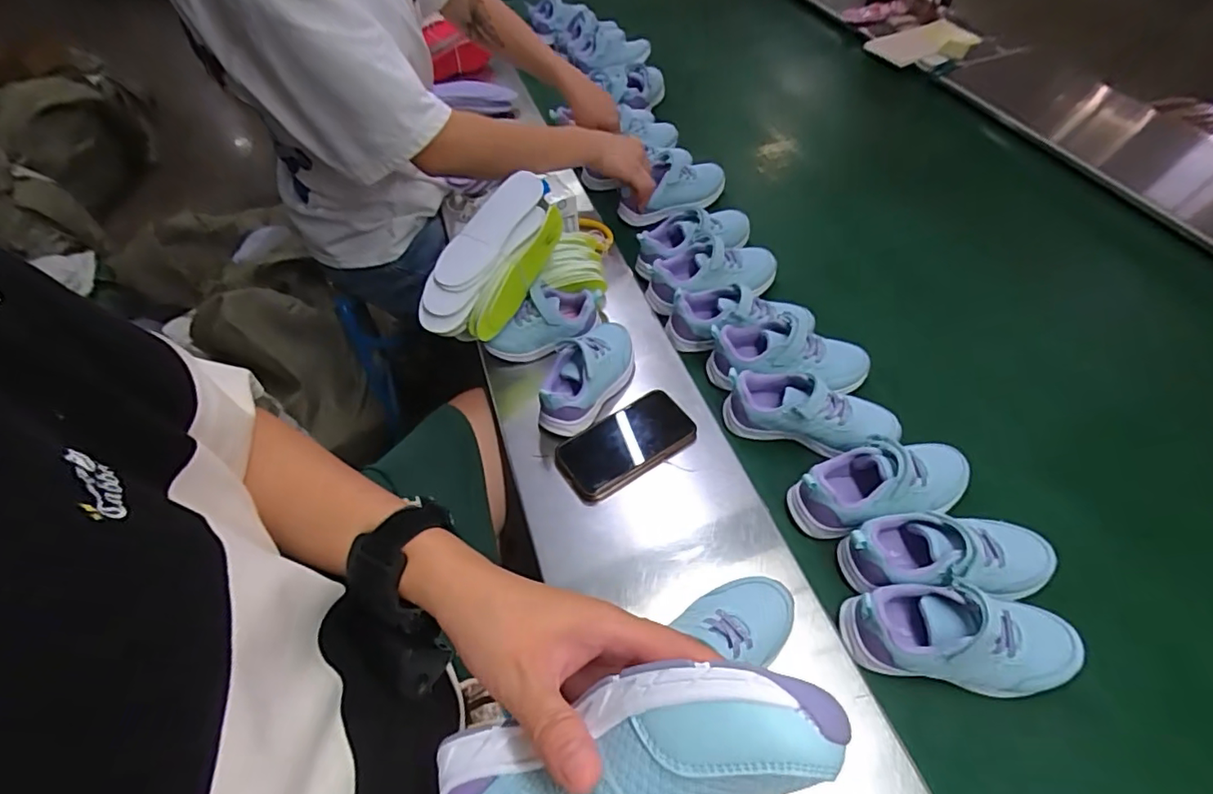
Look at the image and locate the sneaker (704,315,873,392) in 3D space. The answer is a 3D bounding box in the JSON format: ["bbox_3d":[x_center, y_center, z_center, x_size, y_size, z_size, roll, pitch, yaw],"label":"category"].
[{"bbox_3d":[0.220,-0.047,0.676,0.187,0.066,0.084,10,56,8],"label":"sneaker"}]

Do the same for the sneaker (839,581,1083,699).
[{"bbox_3d":[0.307,0.207,0.481,0.187,0.070,0.076,7,56,6],"label":"sneaker"}]

